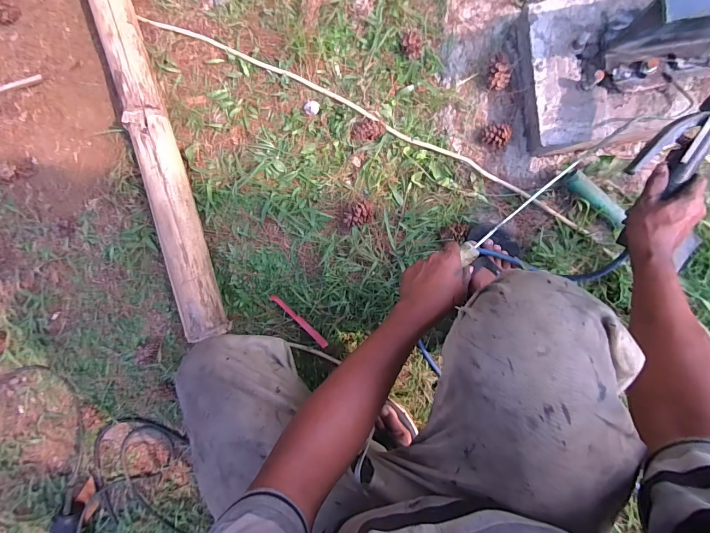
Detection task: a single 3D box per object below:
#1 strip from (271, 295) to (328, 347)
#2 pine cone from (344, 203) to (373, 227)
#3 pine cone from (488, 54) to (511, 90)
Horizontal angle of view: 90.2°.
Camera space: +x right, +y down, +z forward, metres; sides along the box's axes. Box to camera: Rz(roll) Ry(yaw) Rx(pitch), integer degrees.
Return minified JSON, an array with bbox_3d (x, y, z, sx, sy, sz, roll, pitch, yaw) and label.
[{"bbox_3d":[-0.117,0.113,0.739,0.156,0.010,0.018,43,98,1],"label":"strip"},{"bbox_3d":[0.006,-0.103,0.712,0.058,0.035,0.041,-17,90,10],"label":"pine cone"},{"bbox_3d":[0.267,-0.356,0.656,0.035,0.038,0.054,6,94,9],"label":"pine cone"}]

